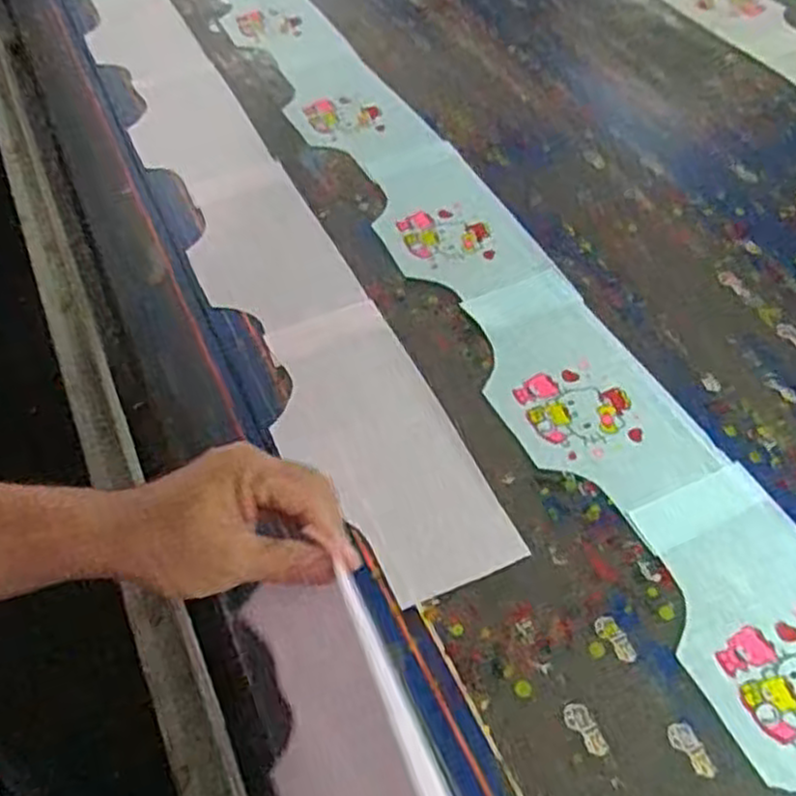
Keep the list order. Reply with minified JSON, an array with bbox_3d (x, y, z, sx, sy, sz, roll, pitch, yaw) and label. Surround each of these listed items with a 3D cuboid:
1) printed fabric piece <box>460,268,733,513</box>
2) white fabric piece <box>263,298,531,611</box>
[{"bbox_3d":[0.146,-0.013,0.639,0.134,0.004,0.247,-21,54,-14],"label":"printed fabric piece"},{"bbox_3d":[-0.021,0.034,0.606,0.126,0.009,0.276,-24,59,-11],"label":"white fabric piece"}]

